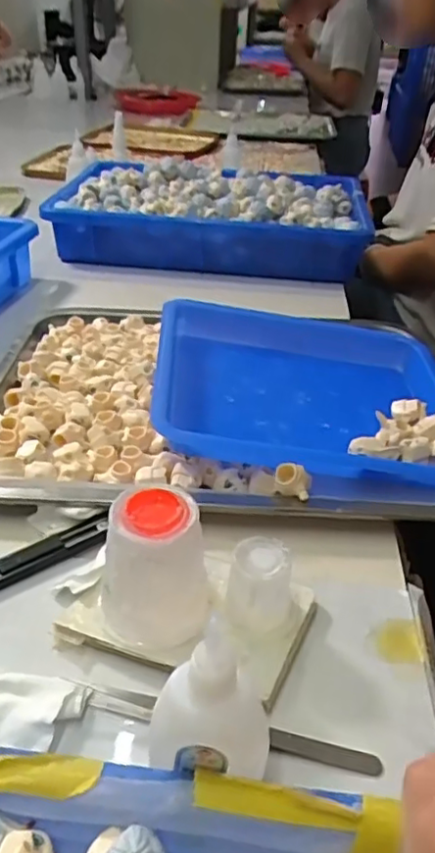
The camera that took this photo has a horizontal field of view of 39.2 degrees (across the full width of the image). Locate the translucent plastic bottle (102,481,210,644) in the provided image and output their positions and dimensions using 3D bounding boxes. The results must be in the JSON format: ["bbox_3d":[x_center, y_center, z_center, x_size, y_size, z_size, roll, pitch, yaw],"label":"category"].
[{"bbox_3d":[-0.028,0.064,0.287,0.050,0.064,0.048,1,35,-2],"label":"translucent plastic bottle"}]

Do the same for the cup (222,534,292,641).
[{"bbox_3d":[0.020,0.080,0.293,0.029,0.044,0.031,2,35,-1],"label":"cup"}]

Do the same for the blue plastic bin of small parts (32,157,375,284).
[{"bbox_3d":[-0.004,-0.259,0.749,0.355,0.071,0.218,6,36,4],"label":"blue plastic bin of small parts"}]

